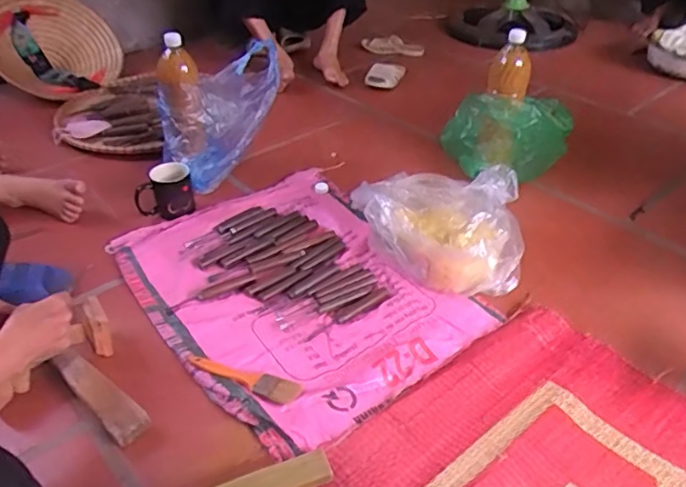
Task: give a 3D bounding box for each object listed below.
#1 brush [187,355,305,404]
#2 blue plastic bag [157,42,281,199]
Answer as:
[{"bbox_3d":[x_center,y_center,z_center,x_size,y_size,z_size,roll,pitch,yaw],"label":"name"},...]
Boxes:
[{"bbox_3d":[-0.148,0.199,0.856,0.177,0.013,0.043,13,40,18],"label":"brush"},{"bbox_3d":[-0.247,-0.275,1.247,0.273,0.241,0.102,-32,47,-33],"label":"blue plastic bag"}]

